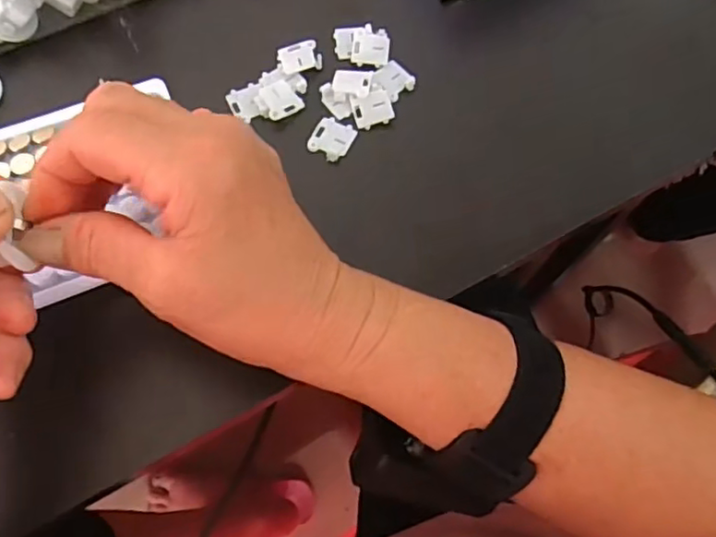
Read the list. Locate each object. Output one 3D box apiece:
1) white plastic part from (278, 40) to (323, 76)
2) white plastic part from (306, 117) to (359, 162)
[{"bbox_3d":[-0.031,-0.114,0.330,0.022,0.004,0.018,-11,70,-6],"label":"white plastic part"},{"bbox_3d":[-0.013,-0.067,0.315,0.020,0.004,0.023,27,71,8],"label":"white plastic part"}]

